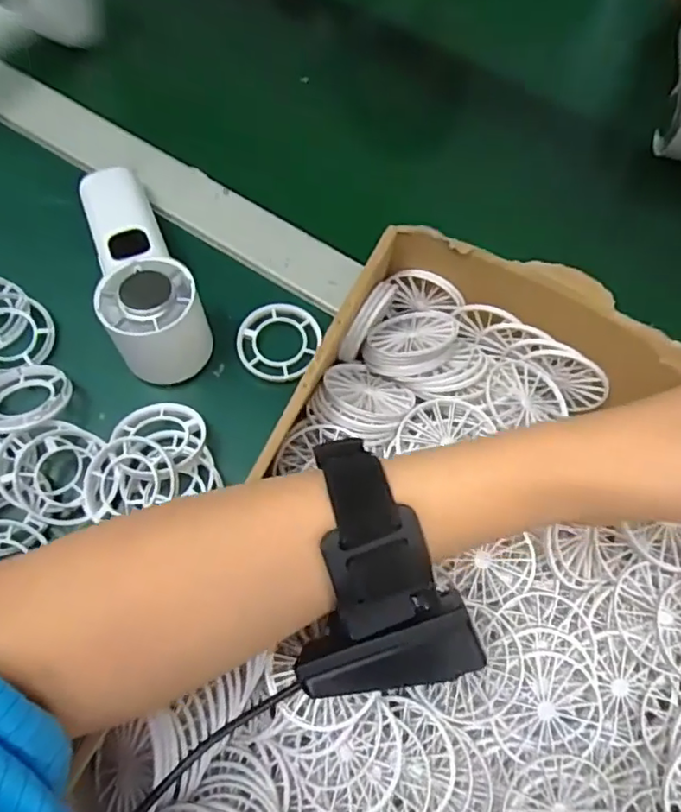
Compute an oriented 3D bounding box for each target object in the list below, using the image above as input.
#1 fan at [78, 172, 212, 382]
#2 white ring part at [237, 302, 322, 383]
[{"bbox_3d":[-0.124,-0.089,0.364,0.055,0.057,0.159,-21,71,-11],"label":"fan"},{"bbox_3d":[-0.039,-0.040,0.371,0.050,0.009,0.052,1,68,-2],"label":"white ring part"}]

